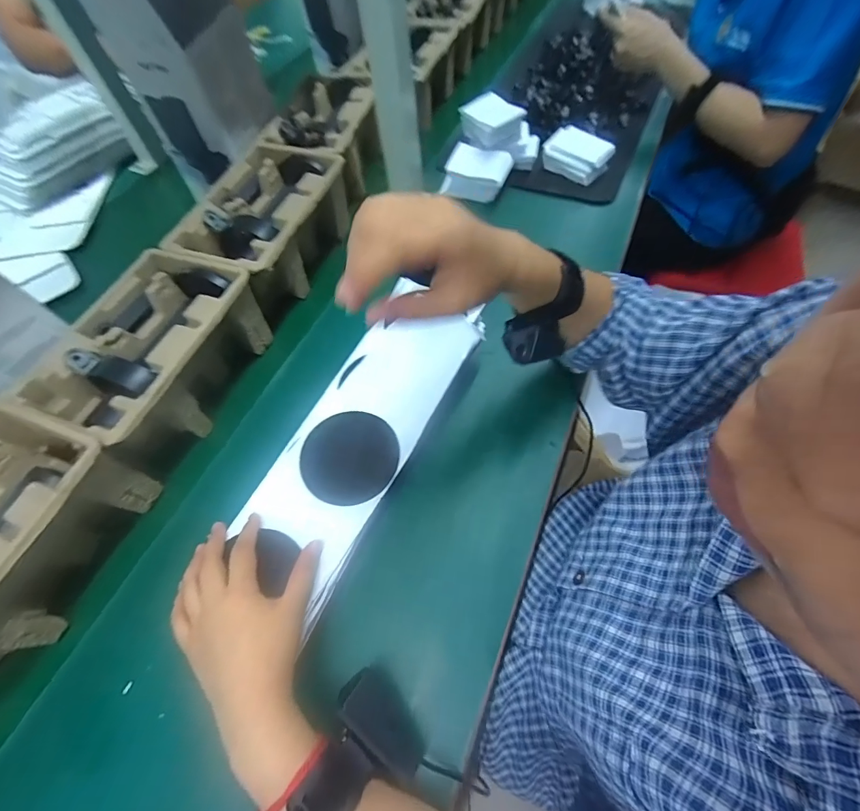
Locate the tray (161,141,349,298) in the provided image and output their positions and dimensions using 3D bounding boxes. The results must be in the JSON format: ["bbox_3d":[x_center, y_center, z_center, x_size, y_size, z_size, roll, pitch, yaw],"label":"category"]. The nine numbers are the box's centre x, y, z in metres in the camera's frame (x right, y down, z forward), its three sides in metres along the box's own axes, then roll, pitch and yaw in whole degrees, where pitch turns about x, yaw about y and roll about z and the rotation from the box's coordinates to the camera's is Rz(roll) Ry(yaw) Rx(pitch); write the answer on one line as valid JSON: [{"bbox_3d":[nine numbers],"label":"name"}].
[{"bbox_3d":[-0.217,-0.241,0.547,0.152,0.102,0.227,12,59,8],"label":"tray"}]

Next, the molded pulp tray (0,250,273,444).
[{"bbox_3d":[-0.301,-0.055,0.448,0.143,0.098,0.228,17,60,11],"label":"molded pulp tray"}]

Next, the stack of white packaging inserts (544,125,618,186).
[{"bbox_3d":[0.235,-0.400,0.639,0.095,0.045,0.062,38,65,21],"label":"stack of white packaging inserts"}]

